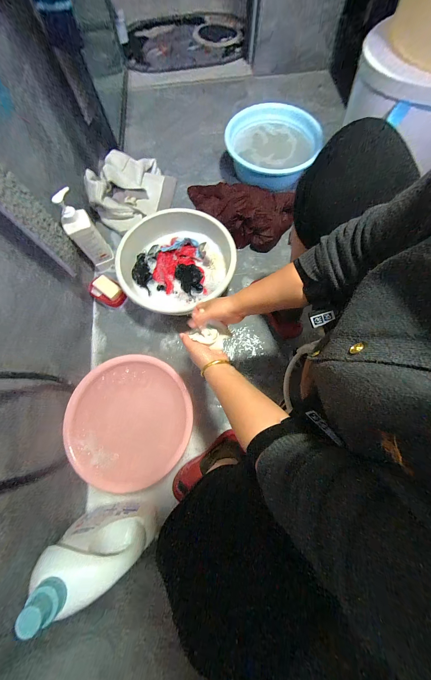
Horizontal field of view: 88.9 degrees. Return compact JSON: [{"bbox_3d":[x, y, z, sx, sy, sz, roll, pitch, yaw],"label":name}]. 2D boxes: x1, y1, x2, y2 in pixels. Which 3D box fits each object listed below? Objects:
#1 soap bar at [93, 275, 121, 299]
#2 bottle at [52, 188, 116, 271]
[{"bbox_3d":[-0.388,-0.192,0.790,0.094,0.021,0.054,35,77,11],"label":"soap bar"},{"bbox_3d":[-0.429,-0.343,0.739,0.084,0.278,0.061,-33,75,-9],"label":"bottle"}]

